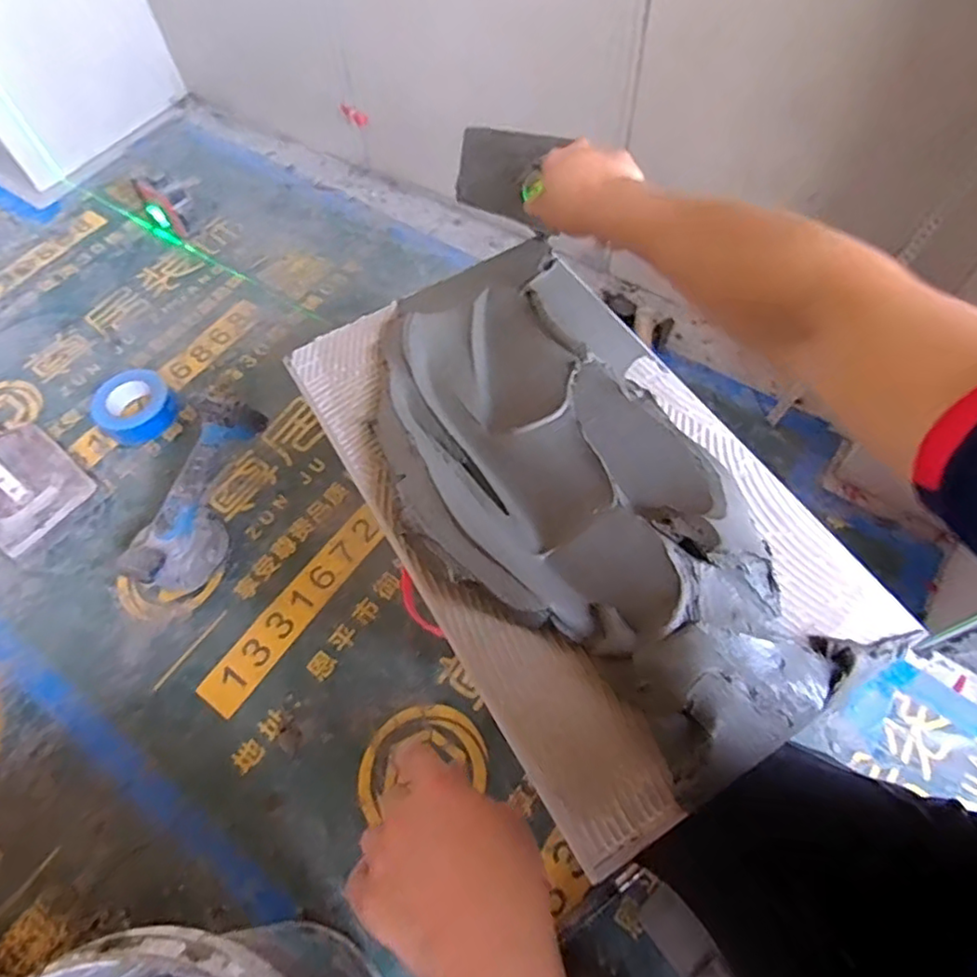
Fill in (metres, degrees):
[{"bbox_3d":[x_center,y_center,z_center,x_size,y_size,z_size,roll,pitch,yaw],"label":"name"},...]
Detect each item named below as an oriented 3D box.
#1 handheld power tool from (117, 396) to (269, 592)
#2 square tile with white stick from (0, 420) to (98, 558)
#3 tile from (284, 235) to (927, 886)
[{"bbox_3d":[-0.430,0.005,0.931,0.098,0.126,0.292,14,77,10],"label":"handheld power tool"},{"bbox_3d":[-0.806,-0.058,1.011,0.361,0.107,0.162,36,68,20],"label":"square tile with white stick"},{"bbox_3d":[0.063,-0.020,0.576,0.343,0.067,0.570,-29,64,-13],"label":"tile"}]

